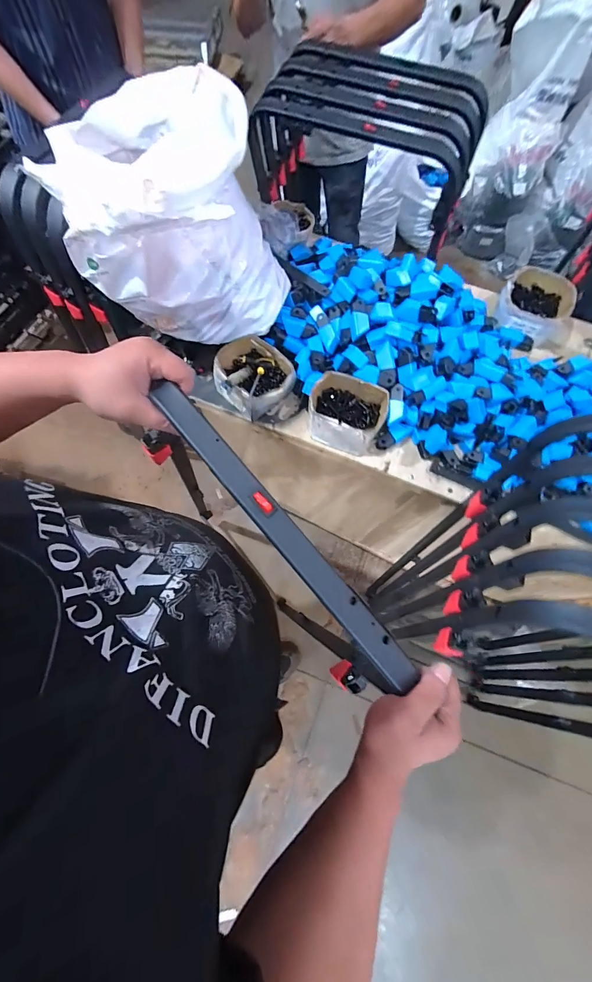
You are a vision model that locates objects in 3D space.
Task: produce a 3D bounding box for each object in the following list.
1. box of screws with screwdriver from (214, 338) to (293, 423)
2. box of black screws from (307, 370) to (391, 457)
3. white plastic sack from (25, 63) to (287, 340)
[{"bbox_3d":[-0.094,-0.251,0.761,0.158,0.094,0.168,-27,74,-10],"label":"box of screws with screwdriver"},{"bbox_3d":[0.106,-0.168,0.749,0.155,0.072,0.139,22,73,6],"label":"box of black screws"},{"bbox_3d":[-0.236,-0.504,0.671,0.370,0.273,0.342,-27,74,-10],"label":"white plastic sack"}]

